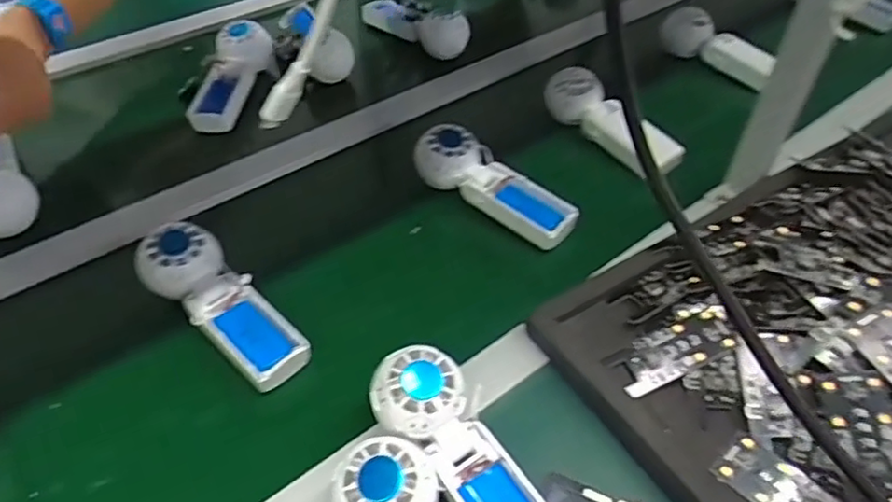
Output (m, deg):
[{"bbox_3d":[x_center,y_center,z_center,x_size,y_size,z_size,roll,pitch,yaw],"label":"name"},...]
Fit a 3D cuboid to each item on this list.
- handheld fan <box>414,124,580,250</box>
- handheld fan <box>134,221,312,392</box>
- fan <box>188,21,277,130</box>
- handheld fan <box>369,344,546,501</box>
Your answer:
[{"bbox_3d":[0.049,-0.069,0.625,0.170,0.047,0.056,30,53,25],"label":"handheld fan"},{"bbox_3d":[-0.182,0.042,0.519,0.171,0.033,0.061,40,56,15],"label":"handheld fan"},{"bbox_3d":[-0.260,-0.211,0.768,0.064,0.063,0.171,5,47,4],"label":"fan"},{"bbox_3d":[0.014,0.138,0.420,0.056,0.033,0.168,-29,69,-27],"label":"handheld fan"}]

